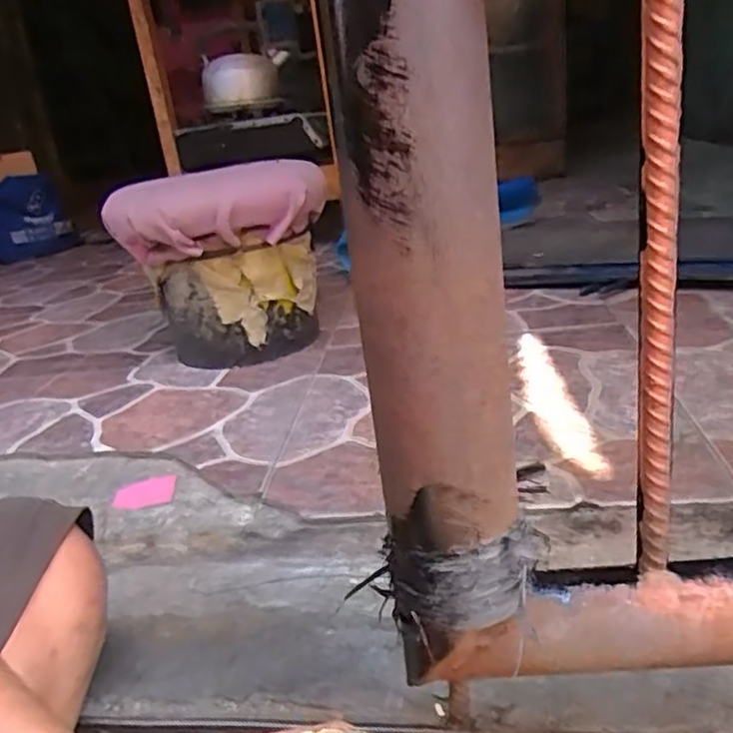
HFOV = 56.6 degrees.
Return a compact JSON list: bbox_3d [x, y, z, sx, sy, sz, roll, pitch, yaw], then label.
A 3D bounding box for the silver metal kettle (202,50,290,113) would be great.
[{"bbox_3d":[-0.295,-0.692,1.664,0.209,0.128,0.168,-9,18,-3],"label":"silver metal kettle"}]

